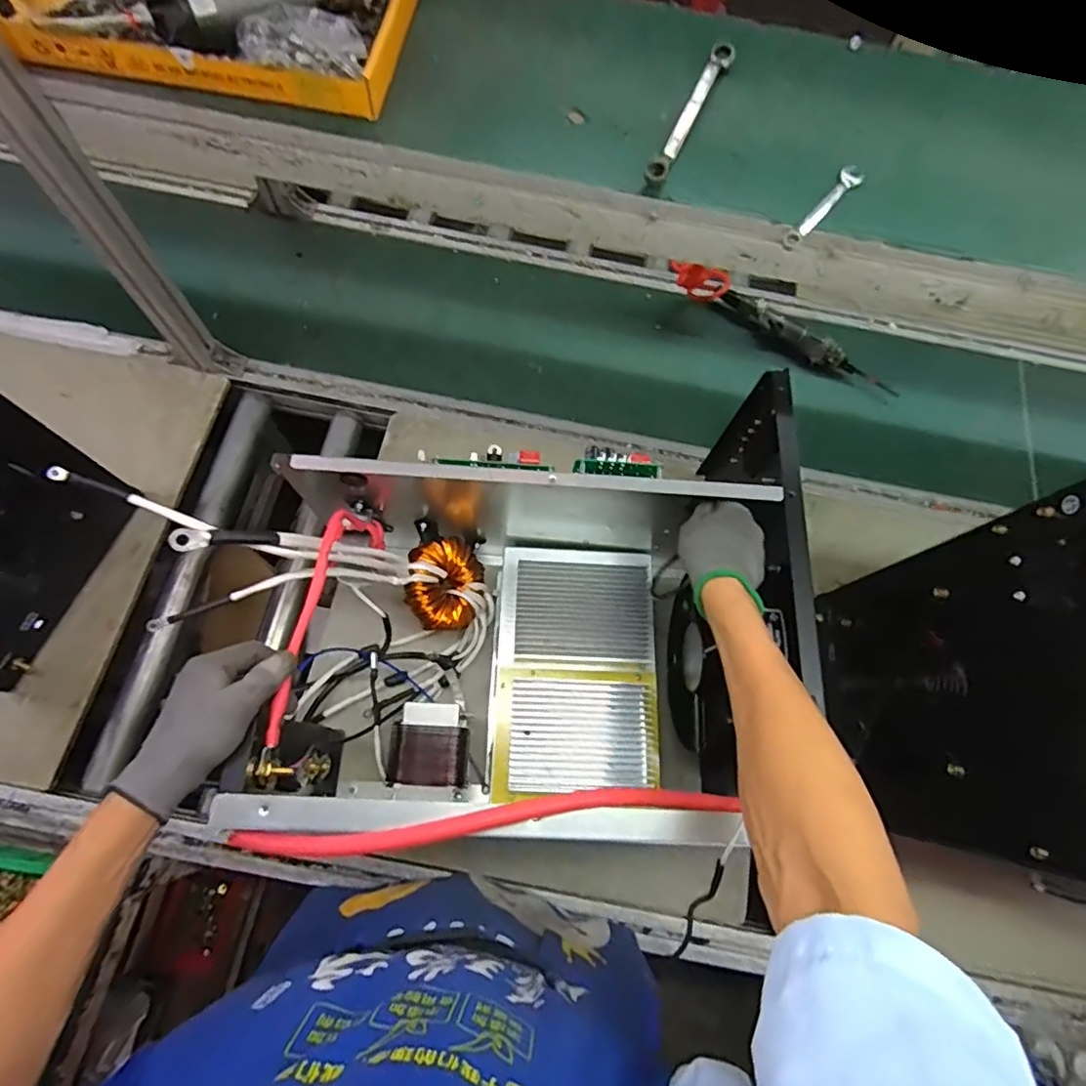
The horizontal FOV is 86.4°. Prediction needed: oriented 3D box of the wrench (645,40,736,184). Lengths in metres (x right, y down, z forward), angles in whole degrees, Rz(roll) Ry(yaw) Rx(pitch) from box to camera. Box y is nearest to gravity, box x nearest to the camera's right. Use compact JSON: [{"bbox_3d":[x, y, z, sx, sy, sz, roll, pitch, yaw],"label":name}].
[{"bbox_3d":[0.148,-0.433,0.572,0.023,0.023,0.222,25,72,6],"label":"wrench"}]

